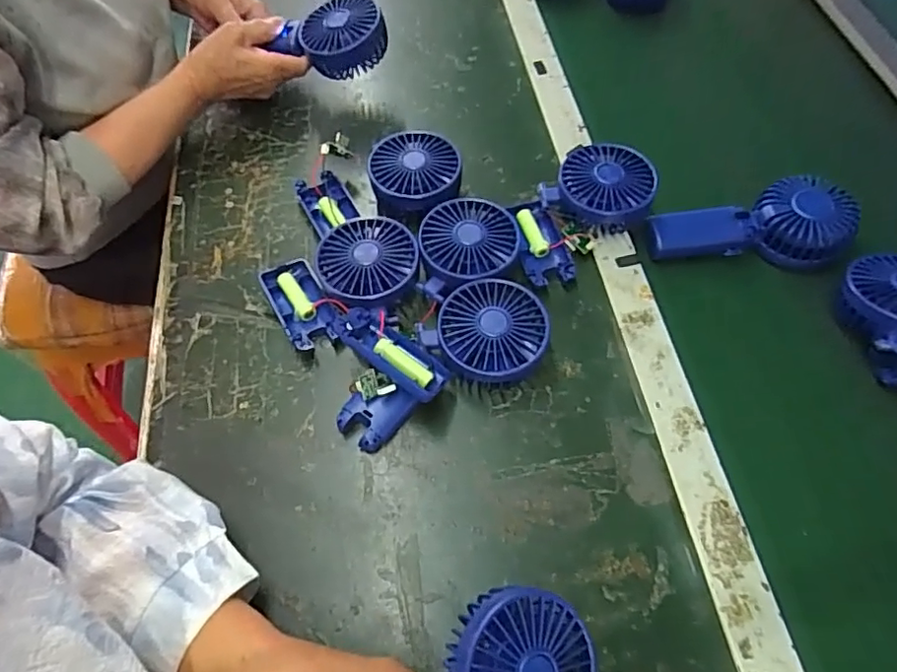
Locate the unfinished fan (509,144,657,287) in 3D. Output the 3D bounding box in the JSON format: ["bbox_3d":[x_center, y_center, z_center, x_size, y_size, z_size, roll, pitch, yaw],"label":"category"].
[{"bbox_3d":[0.120,-0.118,0.533,0.155,0.046,0.093,-35,65,-16],"label":"unfinished fan"}]

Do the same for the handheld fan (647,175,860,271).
[{"bbox_3d":[0.281,-0.097,0.535,0.175,0.056,0.086,-8,61,-2],"label":"handheld fan"}]

